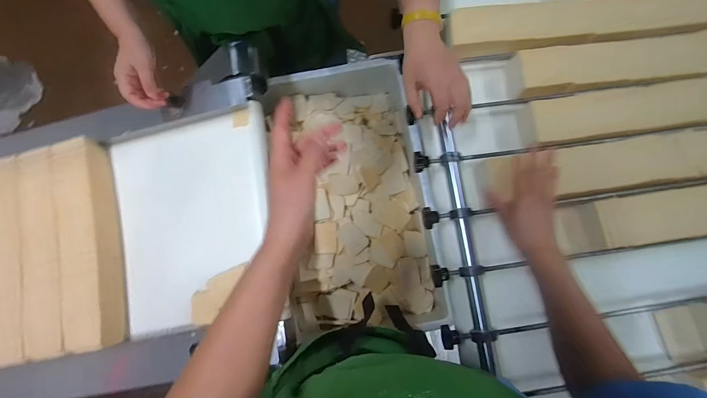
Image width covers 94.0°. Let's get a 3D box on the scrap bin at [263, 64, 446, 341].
[{"bbox_3d":[-0.023,-0.022,0.846,0.356,0.164,0.659,-10,78,-1],"label":"scrap bin"}]

